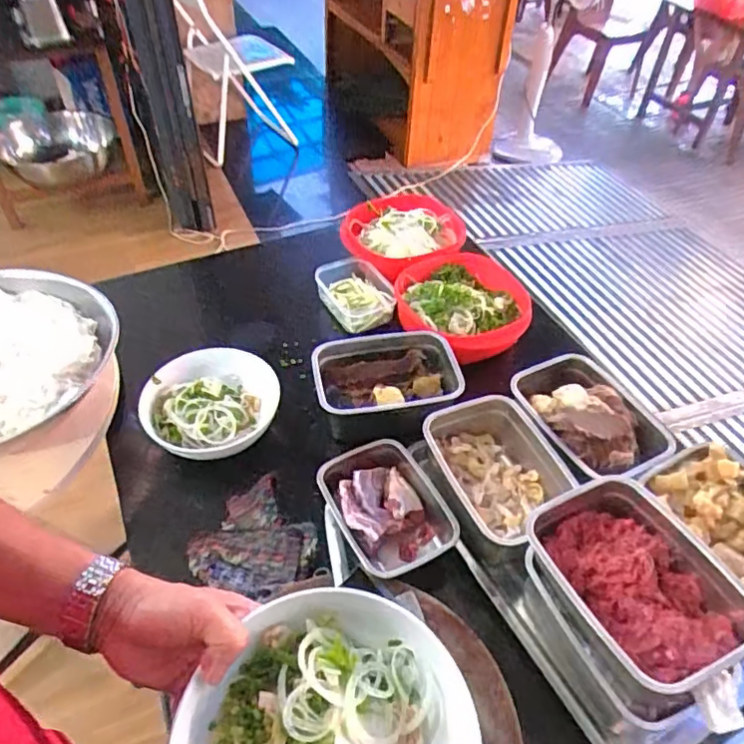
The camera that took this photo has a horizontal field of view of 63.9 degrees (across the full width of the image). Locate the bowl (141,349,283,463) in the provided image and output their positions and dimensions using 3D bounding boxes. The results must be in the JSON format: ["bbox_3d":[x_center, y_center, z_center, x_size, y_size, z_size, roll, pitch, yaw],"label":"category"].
[{"bbox_3d":[-0.238,0.046,0.884,0.181,0.066,0.197,33,53,27],"label":"bowl"}]

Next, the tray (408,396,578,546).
[{"bbox_3d":[0.178,0.141,0.814,0.166,0.084,0.207,-15,48,-15],"label":"tray"}]

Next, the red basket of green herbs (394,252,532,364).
[{"bbox_3d":[0.157,-0.121,1.042,0.231,0.074,0.235,3,46,2],"label":"red basket of green herbs"}]

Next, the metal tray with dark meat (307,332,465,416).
[{"bbox_3d":[0.022,0.015,0.917,0.222,0.066,0.152,-5,46,-6],"label":"metal tray with dark meat"}]

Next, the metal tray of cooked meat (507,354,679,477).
[{"bbox_3d":[0.316,0.063,0.861,0.156,0.061,0.216,-22,50,-21],"label":"metal tray of cooked meat"}]

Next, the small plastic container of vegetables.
[{"bbox_3d":[-0.029,-0.143,1.092,0.107,0.060,0.152,-27,52,-25],"label":"small plastic container of vegetables"}]

